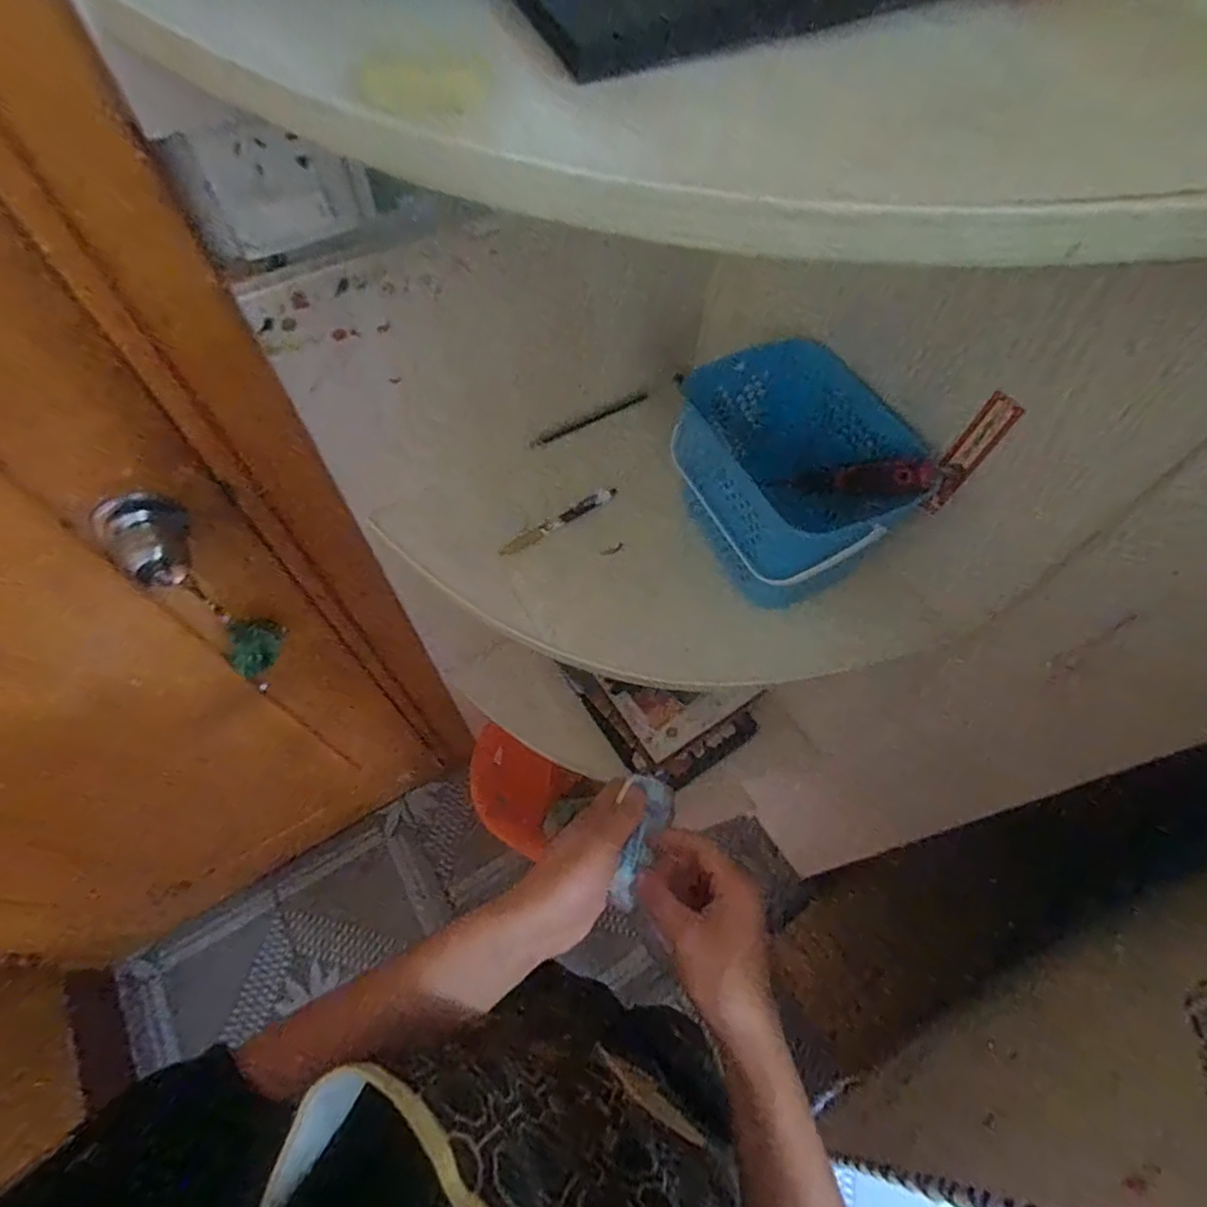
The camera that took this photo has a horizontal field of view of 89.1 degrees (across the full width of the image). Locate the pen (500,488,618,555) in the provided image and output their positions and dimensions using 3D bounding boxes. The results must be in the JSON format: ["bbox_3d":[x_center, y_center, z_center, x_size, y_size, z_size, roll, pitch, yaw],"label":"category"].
[{"bbox_3d":[-0.044,-0.085,0.632,0.135,0.019,0.013,-30,66,-17],"label":"pen"}]

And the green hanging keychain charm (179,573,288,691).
[{"bbox_3d":[-0.391,0.035,0.665,0.032,0.182,0.068,37,66,18],"label":"green hanging keychain charm"}]

